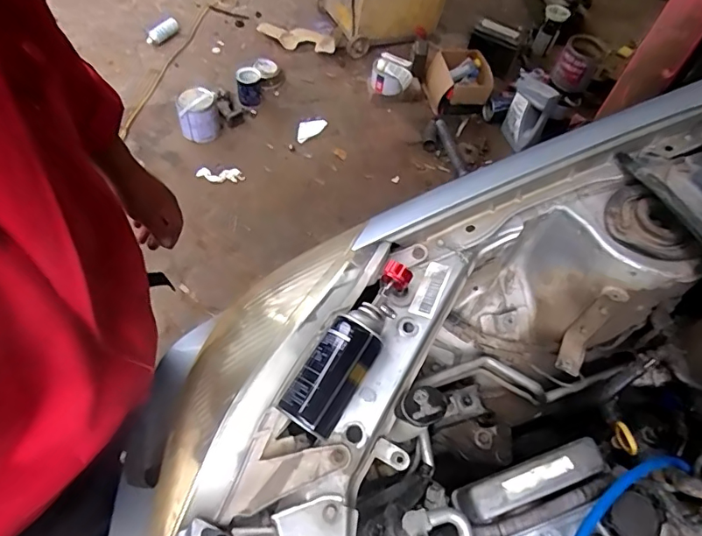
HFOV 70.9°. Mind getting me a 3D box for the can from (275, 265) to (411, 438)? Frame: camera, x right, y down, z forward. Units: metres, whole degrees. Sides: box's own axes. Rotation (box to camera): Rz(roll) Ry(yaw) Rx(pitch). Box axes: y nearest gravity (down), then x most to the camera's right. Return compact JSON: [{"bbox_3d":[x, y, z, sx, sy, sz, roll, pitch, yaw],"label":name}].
[{"bbox_3d":[0.001,0.087,0.548,0.063,0.074,0.206,30,59,13],"label":"can"}]

